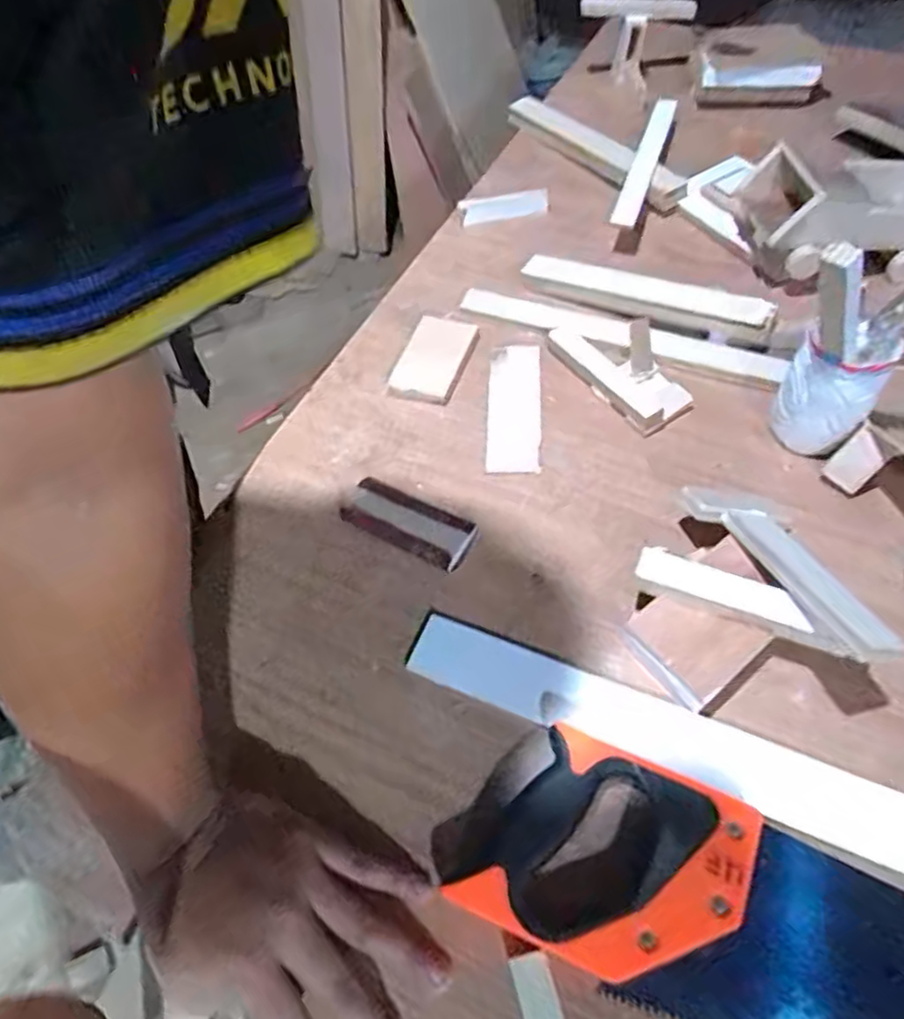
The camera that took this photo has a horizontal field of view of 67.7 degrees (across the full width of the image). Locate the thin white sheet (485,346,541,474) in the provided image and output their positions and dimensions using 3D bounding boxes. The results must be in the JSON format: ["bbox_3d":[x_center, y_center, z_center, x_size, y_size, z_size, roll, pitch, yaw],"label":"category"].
[{"bbox_3d":[0.052,-0.087,0.570,0.043,0.008,0.135,1,55,5],"label":"thin white sheet"}]

